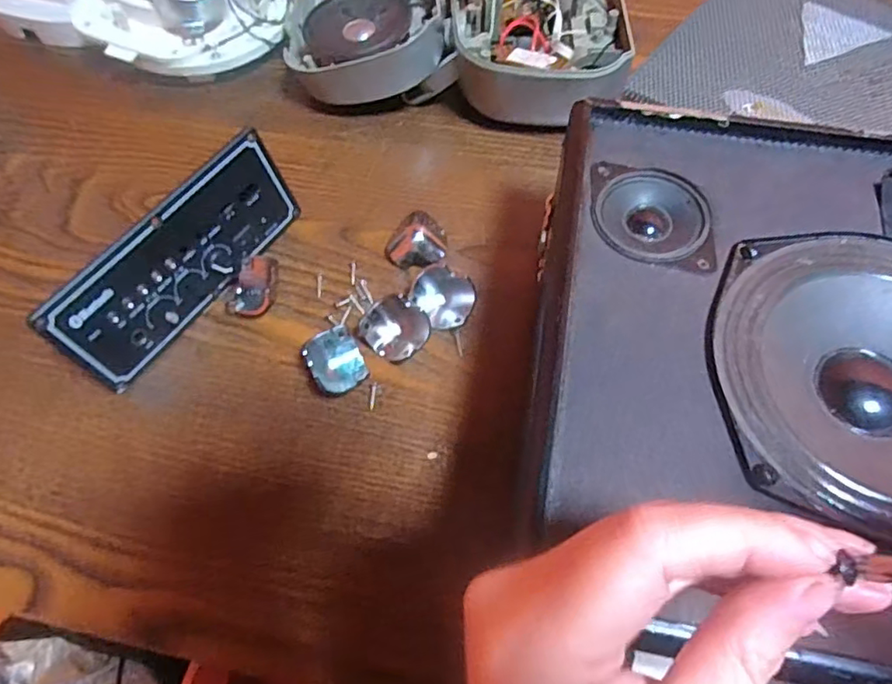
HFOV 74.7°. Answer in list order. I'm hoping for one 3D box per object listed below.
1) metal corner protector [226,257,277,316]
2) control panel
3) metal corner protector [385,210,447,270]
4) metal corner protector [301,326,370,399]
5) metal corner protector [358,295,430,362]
[{"bbox_3d":[-0.112,-0.030,0.337,0.024,0.015,0.036,2,61,3],"label":"metal corner protector"},{"bbox_3d":[-0.138,-0.045,0.317,0.006,0.062,0.147,21,62,31],"label":"control panel"},{"bbox_3d":[-0.018,-0.063,0.353,0.035,0.017,0.036,-1,61,1],"label":"metal corner protector"},{"bbox_3d":[-0.058,0.010,0.312,0.029,0.020,0.033,-27,64,-13],"label":"metal corner protector"},{"bbox_3d":[-0.028,-0.009,0.320,0.033,0.020,0.028,20,63,12],"label":"metal corner protector"}]

